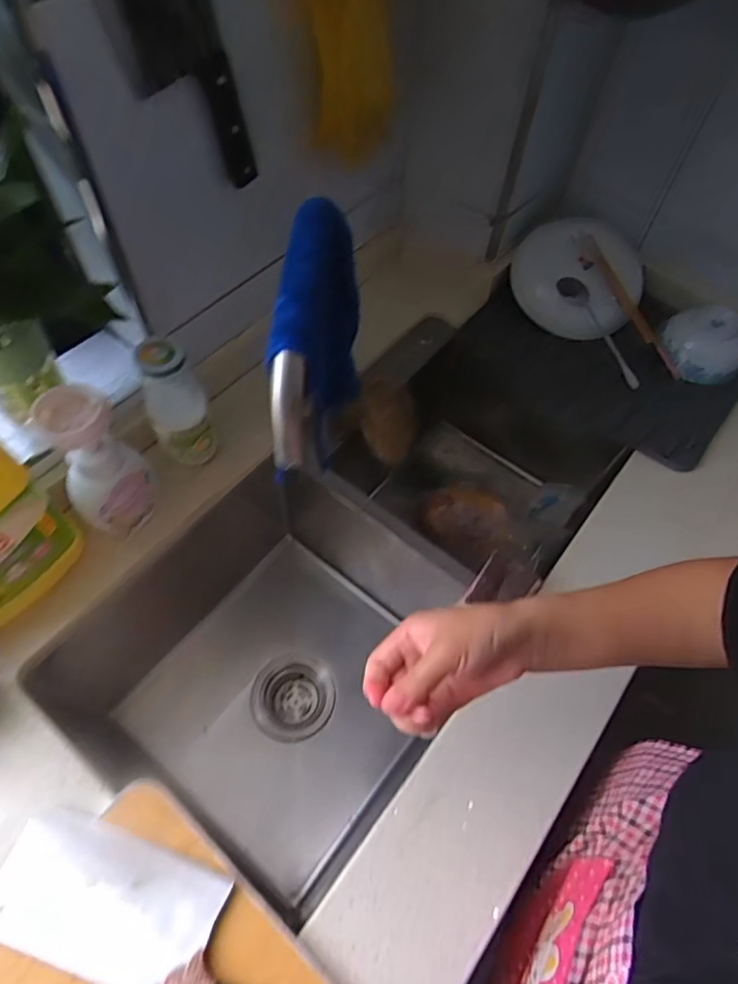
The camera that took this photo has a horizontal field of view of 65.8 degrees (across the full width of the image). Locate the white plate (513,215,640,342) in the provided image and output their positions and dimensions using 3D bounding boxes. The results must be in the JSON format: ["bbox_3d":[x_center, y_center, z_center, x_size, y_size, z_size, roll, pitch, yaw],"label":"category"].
[{"bbox_3d":[0.297,-0.310,0.808,0.175,0.031,0.172,0,84,-1],"label":"white plate"}]

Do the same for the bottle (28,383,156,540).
[{"bbox_3d":[-0.269,-0.027,0.568,0.079,0.154,0.073,2,59,-3],"label":"bottle"}]

